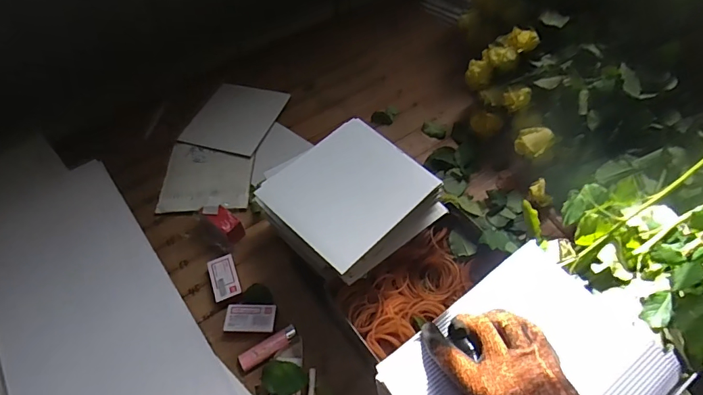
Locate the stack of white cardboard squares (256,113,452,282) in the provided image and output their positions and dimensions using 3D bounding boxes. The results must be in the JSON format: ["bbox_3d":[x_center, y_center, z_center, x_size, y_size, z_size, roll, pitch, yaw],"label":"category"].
[{"bbox_3d":[-0.005,-0.002,0.536,0.181,0.053,0.171,-36,63,-18],"label":"stack of white cardboard squares"}]

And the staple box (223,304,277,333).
[{"bbox_3d":[-0.138,0.164,0.594,0.069,0.013,0.039,2,58,4],"label":"staple box"}]

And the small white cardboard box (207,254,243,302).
[{"bbox_3d":[-0.184,0.115,0.631,0.039,0.009,0.064,-19,59,-9],"label":"small white cardboard box"}]

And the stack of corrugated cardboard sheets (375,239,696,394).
[{"bbox_3d":[0.160,0.159,0.394,0.237,0.026,0.171,-33,62,-16],"label":"stack of corrugated cardboard sheets"}]

